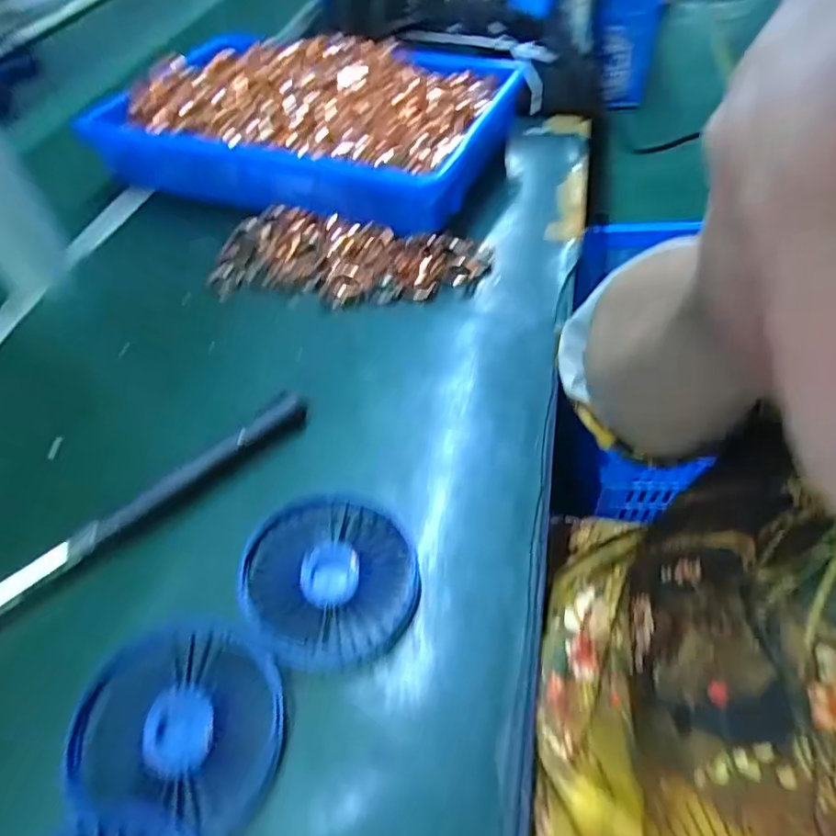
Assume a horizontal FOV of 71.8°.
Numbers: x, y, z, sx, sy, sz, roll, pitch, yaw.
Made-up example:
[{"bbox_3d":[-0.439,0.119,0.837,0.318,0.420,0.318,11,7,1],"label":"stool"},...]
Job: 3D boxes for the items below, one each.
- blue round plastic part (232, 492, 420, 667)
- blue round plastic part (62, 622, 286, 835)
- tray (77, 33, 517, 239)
[{"bbox_3d":[-0.044,0.080,0.294,0.086,0.014,0.085,-2,50,2],"label":"blue round plastic part"},{"bbox_3d":[-0.103,0.131,0.253,0.087,0.014,0.074,6,51,9],"label":"blue round plastic part"},{"bbox_3d":[-0.100,-0.289,0.544,0.346,0.073,0.232,15,53,16],"label":"tray"}]

